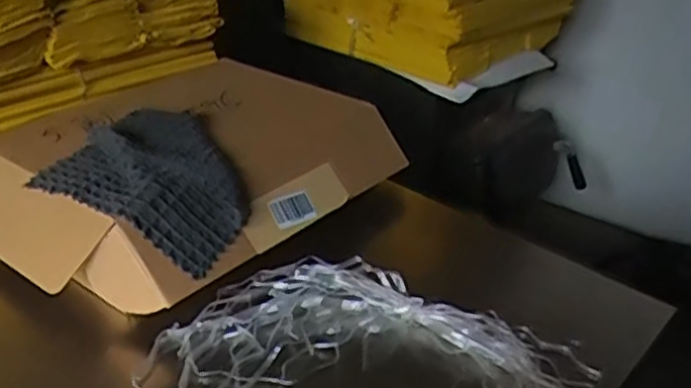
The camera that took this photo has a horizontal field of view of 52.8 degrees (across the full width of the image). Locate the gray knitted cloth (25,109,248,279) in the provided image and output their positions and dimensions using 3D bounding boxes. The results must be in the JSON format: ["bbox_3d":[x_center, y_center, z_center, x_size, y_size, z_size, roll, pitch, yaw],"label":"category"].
[{"bbox_3d":[-0.176,-0.018,0.661,0.190,0.052,0.170,16,35,24],"label":"gray knitted cloth"}]

